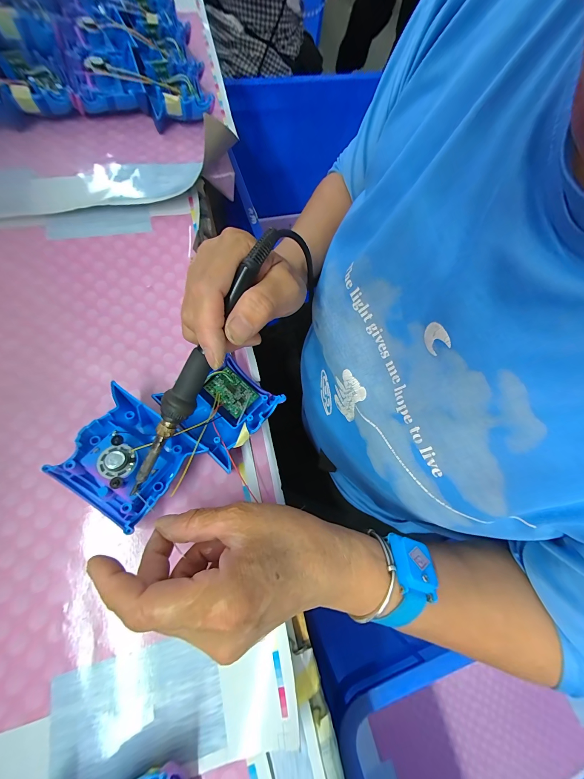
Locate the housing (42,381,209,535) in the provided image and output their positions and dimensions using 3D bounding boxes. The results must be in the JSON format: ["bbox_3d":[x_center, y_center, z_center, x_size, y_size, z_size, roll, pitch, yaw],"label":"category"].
[{"bbox_3d":[-0.132,0.055,0.232,0.087,0.037,0.080,34,70,6],"label":"housing"}]

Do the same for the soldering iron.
[{"bbox_3d":[-0.059,-0.018,0.201,0.021,0.021,0.215,33,95,11],"label":"soldering iron"}]

